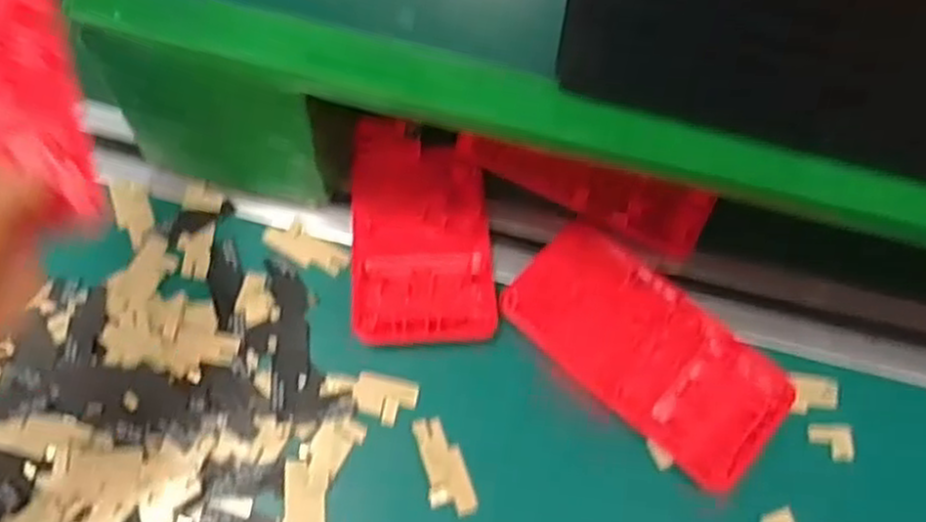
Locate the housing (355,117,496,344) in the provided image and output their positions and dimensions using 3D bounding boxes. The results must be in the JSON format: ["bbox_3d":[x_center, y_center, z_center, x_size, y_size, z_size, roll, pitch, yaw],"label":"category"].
[{"bbox_3d":[-0.020,-0.016,0.363,0.061,0.014,0.115,-3,62,-5],"label":"housing"}]

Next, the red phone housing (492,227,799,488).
[{"bbox_3d":[0.079,0.038,0.341,0.122,0.013,0.062,40,66,17],"label":"red phone housing"}]

